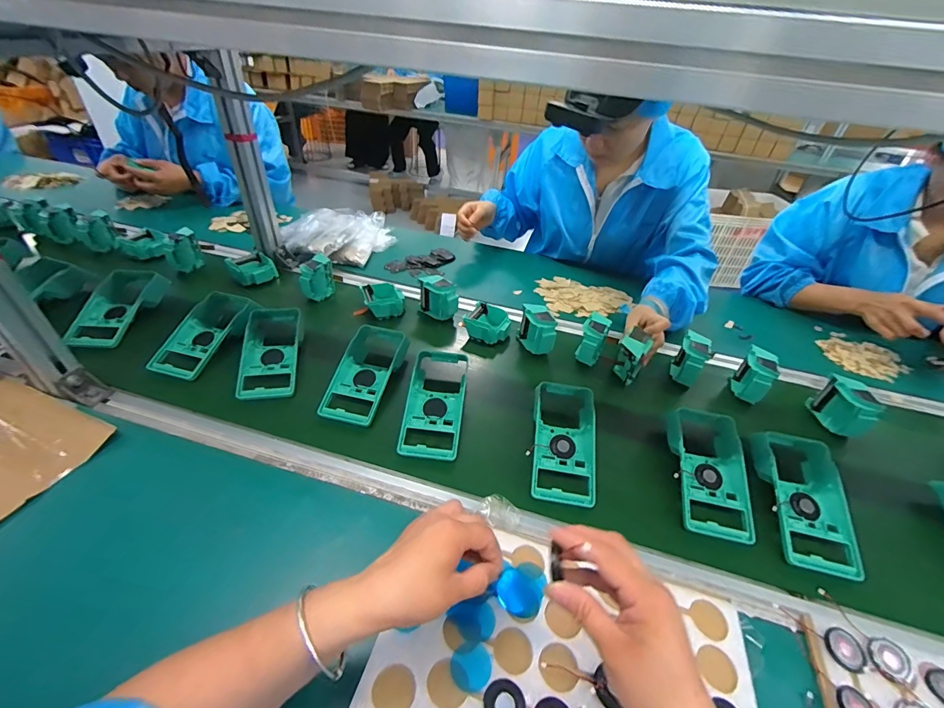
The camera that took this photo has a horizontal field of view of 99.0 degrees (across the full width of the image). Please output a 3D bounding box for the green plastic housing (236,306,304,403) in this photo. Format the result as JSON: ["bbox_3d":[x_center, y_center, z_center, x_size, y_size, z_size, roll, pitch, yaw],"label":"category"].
[{"bbox_3d":[-0.318,-0.011,0.656,0.093,0.042,0.185,-5,42,-10],"label":"green plastic housing"}]

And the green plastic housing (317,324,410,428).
[{"bbox_3d":[-0.163,0.027,0.635,0.088,0.052,0.185,13,41,2],"label":"green plastic housing"}]

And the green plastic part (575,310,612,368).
[{"bbox_3d":[0.214,-0.024,0.713,0.047,0.070,0.072,22,42,13],"label":"green plastic part"}]

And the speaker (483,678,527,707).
[{"bbox_3d":[0.027,0.285,0.327,0.033,0.004,0.033,6,41,-6],"label":"speaker"}]

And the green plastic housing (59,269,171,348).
[{"bbox_3d":[-0.620,-0.085,0.715,0.092,0.063,0.193,7,41,3],"label":"green plastic housing"}]

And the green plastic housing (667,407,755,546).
[{"bbox_3d":[0.314,0.147,0.542,0.092,0.045,0.192,16,41,5],"label":"green plastic housing"}]

